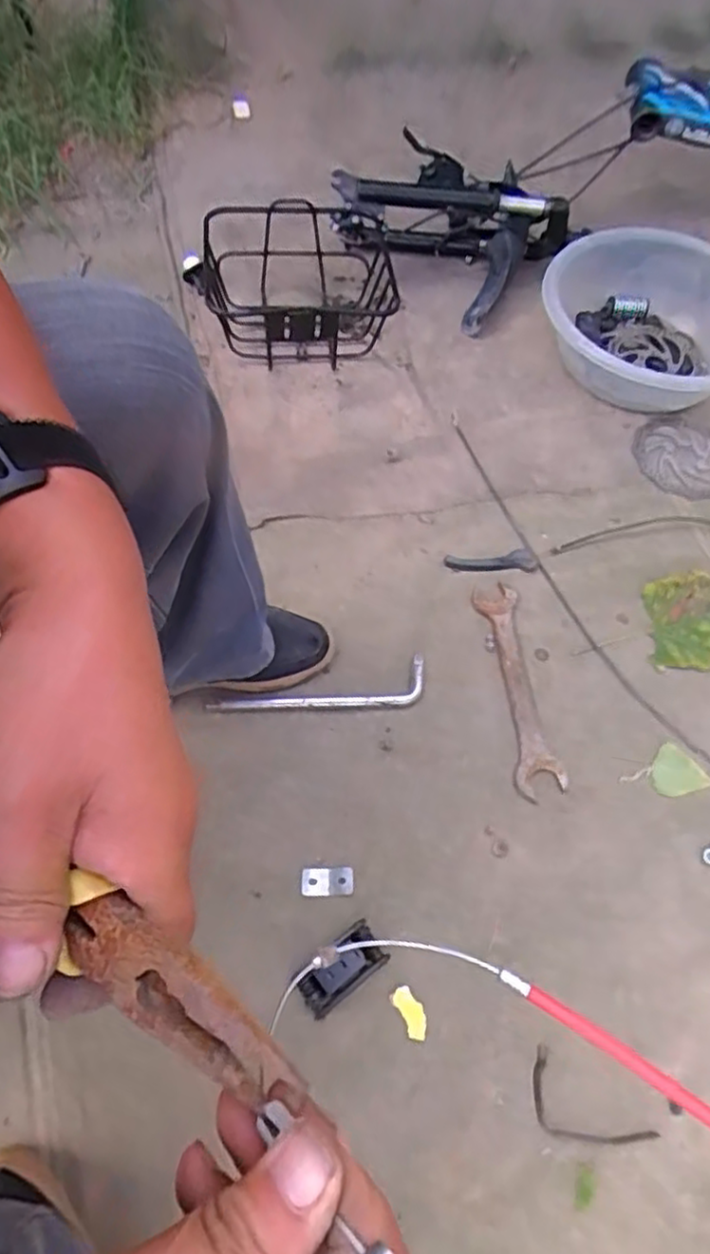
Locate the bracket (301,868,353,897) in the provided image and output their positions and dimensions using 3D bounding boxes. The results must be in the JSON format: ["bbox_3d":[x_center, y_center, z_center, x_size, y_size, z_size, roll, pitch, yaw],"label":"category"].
[{"bbox_3d":[-0.028,0.263,0.702,0.052,0.010,0.027,-1,63,0],"label":"bracket"}]

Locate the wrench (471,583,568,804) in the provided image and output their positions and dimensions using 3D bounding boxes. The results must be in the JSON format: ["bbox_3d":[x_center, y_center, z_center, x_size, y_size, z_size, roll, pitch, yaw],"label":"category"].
[{"bbox_3d":[0.190,0.068,0.807,0.052,0.019,0.264,-6,63,-3],"label":"wrench"}]

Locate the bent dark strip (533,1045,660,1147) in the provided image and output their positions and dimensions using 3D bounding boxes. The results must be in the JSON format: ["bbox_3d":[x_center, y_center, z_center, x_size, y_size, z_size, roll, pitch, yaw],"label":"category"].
[{"bbox_3d":[0.204,0.438,0.607,0.118,0.004,0.056,33,68,16],"label":"bent dark strip"}]

